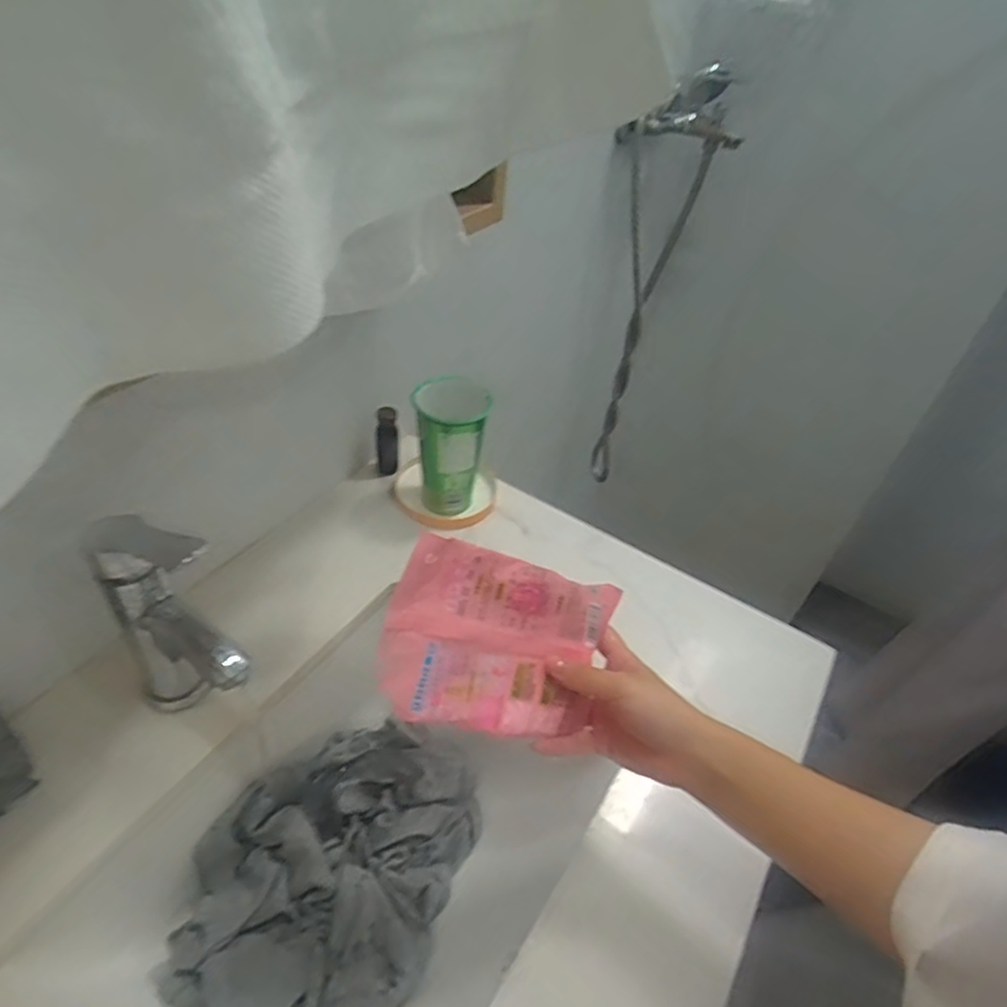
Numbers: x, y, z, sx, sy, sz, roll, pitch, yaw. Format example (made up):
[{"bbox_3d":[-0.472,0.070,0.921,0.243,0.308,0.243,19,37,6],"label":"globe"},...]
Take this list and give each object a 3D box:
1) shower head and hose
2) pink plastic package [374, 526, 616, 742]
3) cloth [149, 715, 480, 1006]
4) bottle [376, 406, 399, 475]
[{"bbox_3d":[0.235,-0.354,1.180,0.174,0.726,0.149,7,41,1],"label":"shower head and hose"},{"bbox_3d":[-0.001,0.093,0.435,0.157,0.112,0.023,18,-5,-17],"label":"pink plastic package"},{"bbox_3d":[-0.144,0.307,0.560,0.206,0.056,0.273,16,42,10],"label":"cloth"},{"bbox_3d":[-0.136,-0.075,0.769,0.023,0.085,0.019,-16,46,-23],"label":"bottle"}]

